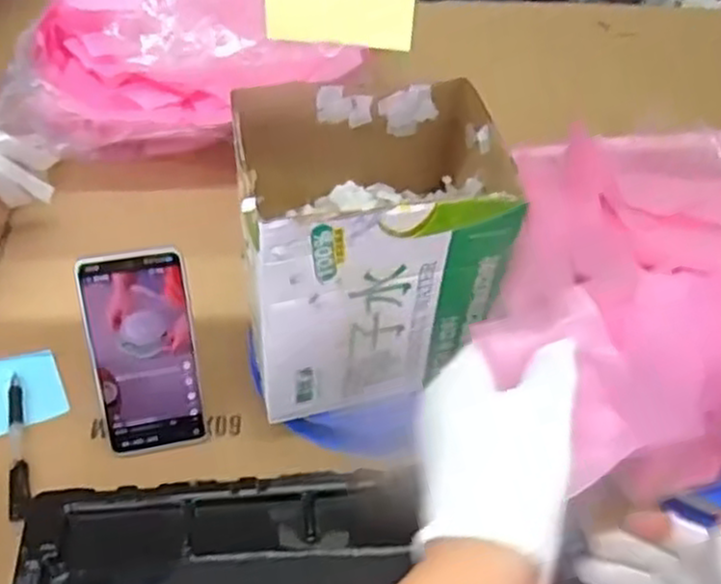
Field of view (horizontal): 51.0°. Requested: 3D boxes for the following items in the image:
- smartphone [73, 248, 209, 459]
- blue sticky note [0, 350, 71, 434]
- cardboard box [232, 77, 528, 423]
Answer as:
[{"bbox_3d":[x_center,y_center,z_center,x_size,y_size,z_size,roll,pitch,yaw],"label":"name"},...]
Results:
[{"bbox_3d":[-0.167,0.048,0.589,0.078,0.163,0.011,-10,21,-14],"label":"smartphone"},{"bbox_3d":[-0.296,0.083,0.644,0.076,0.007,0.073,-19,52,-22],"label":"blue sticky note"},{"bbox_3d":[0.002,-0.035,0.582,0.185,0.190,0.164,-5,49,-10],"label":"cardboard box"}]

